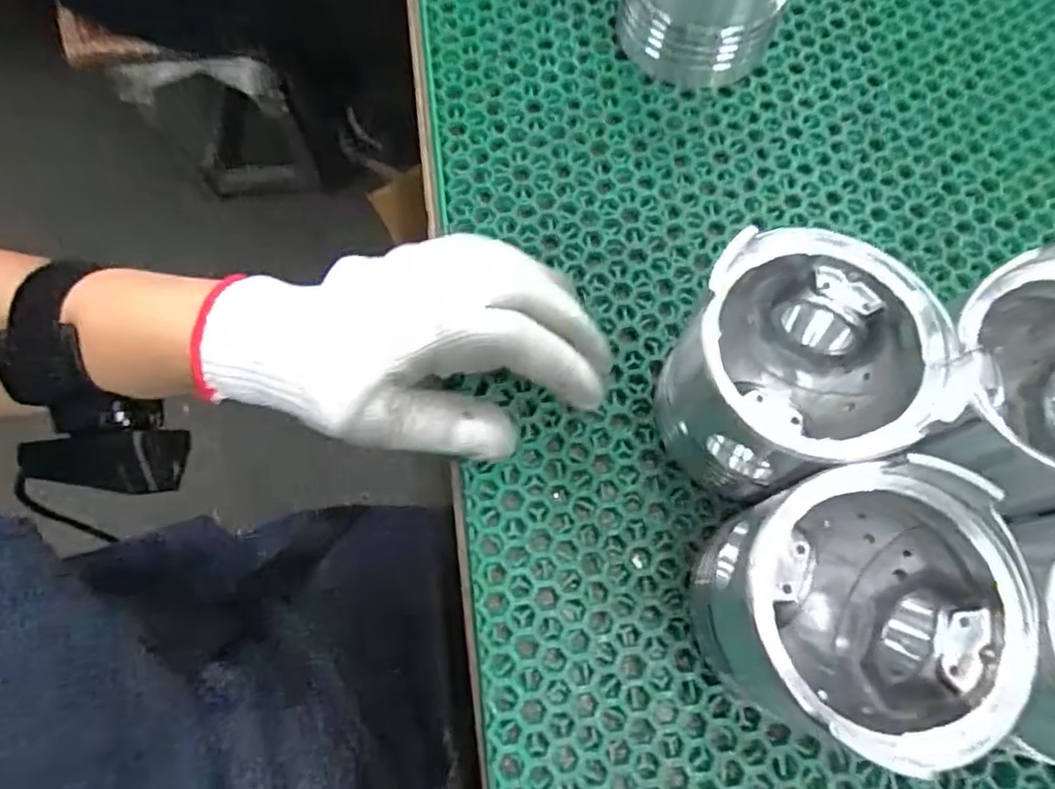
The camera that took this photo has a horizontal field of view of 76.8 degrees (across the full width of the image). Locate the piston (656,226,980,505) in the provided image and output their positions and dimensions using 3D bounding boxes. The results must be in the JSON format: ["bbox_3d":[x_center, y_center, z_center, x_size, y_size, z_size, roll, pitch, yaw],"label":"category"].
[{"bbox_3d":[0.105,-0.007,0.265,0.086,0.085,0.090,0,71,0],"label":"piston"}]

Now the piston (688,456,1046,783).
[{"bbox_3d":[0.108,0.076,0.233,0.079,0.093,0.086,0,71,0],"label":"piston"}]

